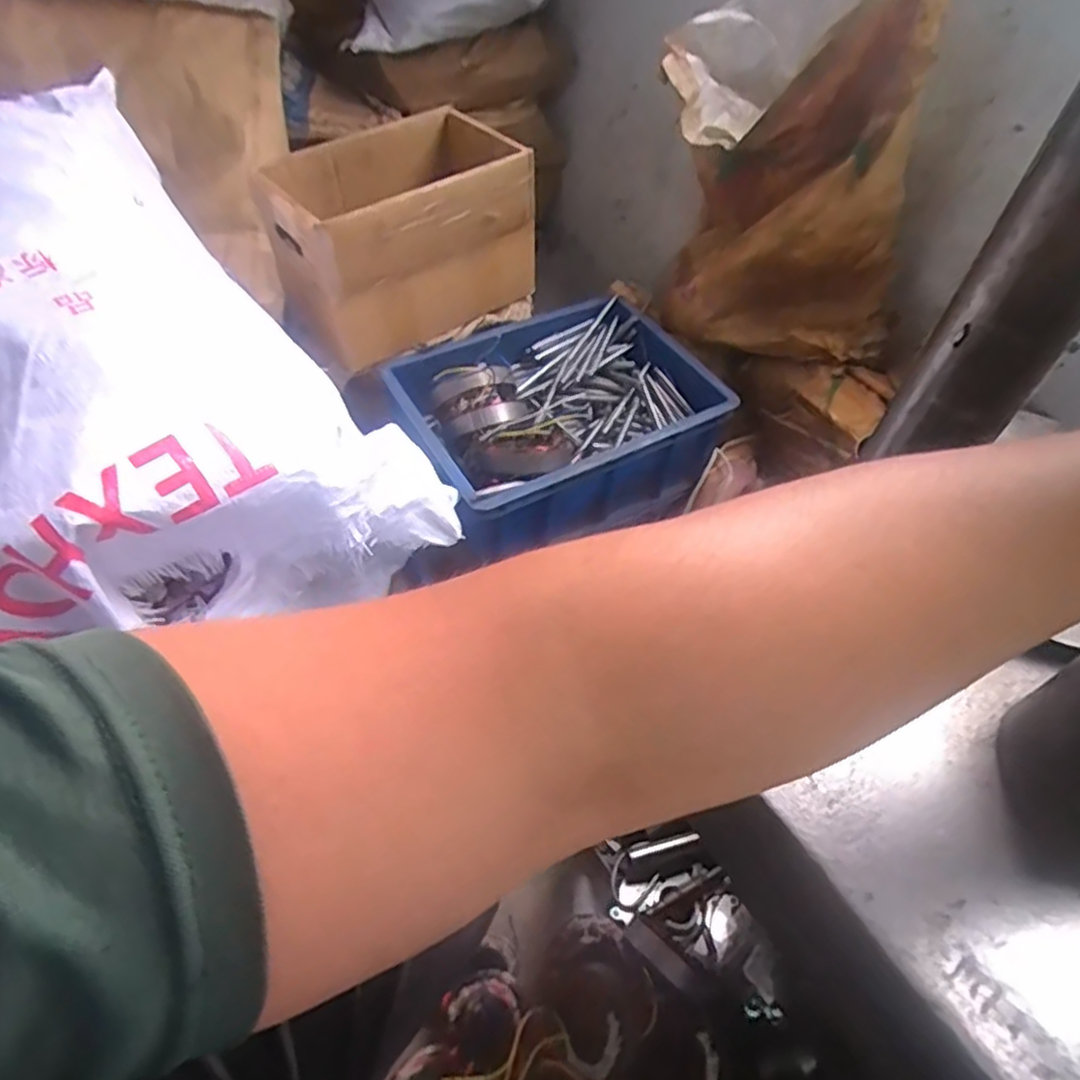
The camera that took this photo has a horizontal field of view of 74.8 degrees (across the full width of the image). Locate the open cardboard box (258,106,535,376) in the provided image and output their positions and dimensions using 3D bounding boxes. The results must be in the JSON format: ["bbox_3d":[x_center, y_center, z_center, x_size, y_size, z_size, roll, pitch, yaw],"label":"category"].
[{"bbox_3d":[-0.191,-0.424,0.957,0.325,0.179,0.218,-33,61,-27],"label":"open cardboard box"}]

